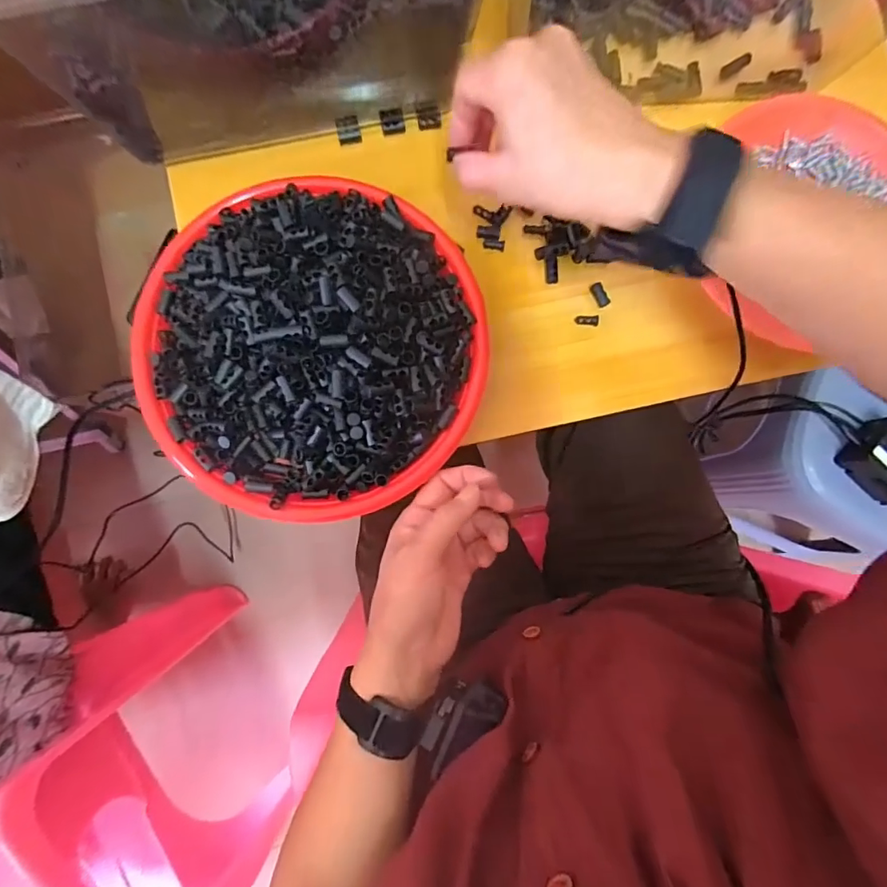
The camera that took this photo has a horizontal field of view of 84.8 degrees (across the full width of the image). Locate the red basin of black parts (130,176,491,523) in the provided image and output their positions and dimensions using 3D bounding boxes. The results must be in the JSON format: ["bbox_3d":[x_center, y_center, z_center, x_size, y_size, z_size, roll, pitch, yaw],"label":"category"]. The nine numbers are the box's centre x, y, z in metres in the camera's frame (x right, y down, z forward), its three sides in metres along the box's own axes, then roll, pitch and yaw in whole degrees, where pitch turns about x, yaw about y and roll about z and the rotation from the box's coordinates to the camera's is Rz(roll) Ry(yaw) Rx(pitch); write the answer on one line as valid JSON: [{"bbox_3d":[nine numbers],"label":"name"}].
[{"bbox_3d":[-0.091,-0.069,0.341,0.235,0.056,0.226,0,85,0],"label":"red basin of black parts"}]

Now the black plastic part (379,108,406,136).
[{"bbox_3d":[-0.040,-0.249,0.376,0.018,0.005,0.018,-12,86,-1],"label":"black plastic part"}]

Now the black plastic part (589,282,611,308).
[{"bbox_3d":[0.119,-0.113,0.368,0.010,0.004,0.019,-26,86,-2],"label":"black plastic part"}]

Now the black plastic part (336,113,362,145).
[{"bbox_3d":[-0.073,-0.242,0.375,0.018,0.009,0.018,0,85,0],"label":"black plastic part"}]

